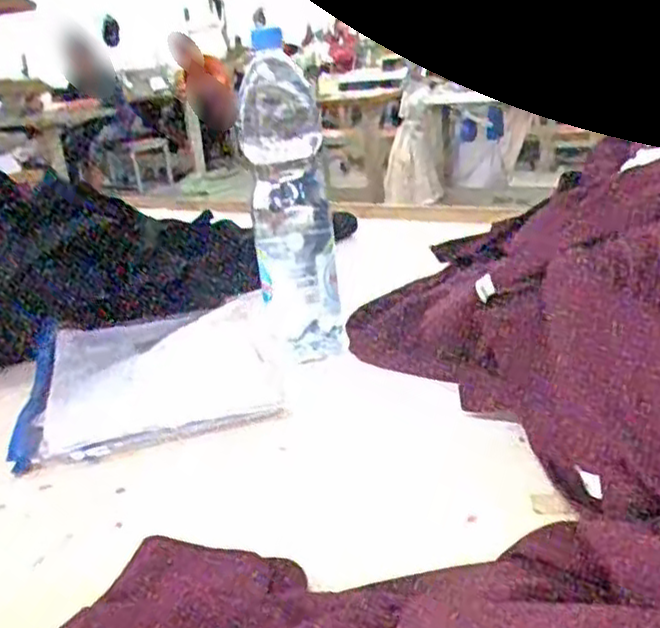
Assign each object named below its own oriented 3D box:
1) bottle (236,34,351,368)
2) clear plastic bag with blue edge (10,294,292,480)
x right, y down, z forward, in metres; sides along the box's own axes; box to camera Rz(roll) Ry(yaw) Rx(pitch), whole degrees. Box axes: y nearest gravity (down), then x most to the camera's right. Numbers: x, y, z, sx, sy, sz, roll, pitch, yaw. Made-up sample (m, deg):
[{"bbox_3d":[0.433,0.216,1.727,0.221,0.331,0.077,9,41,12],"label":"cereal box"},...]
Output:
[{"bbox_3d":[-0.041,-0.108,0.813,0.085,0.312,0.070,-7,21,-2],"label":"bottle"},{"bbox_3d":[-0.181,0.057,0.830,0.267,0.028,0.323,-11,21,-10],"label":"clear plastic bag with blue edge"}]

